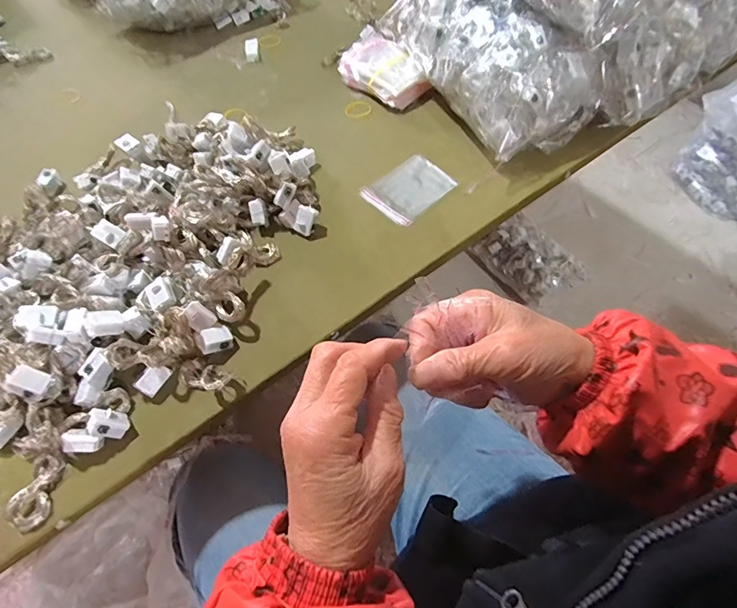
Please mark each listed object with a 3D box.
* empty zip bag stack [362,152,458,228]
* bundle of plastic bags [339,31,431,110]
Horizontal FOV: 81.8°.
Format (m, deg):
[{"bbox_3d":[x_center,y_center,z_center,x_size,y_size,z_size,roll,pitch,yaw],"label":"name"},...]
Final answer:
[{"bbox_3d":[0.048,-0.129,0.473,0.092,0.006,0.074,-38,63,-18],"label":"empty zip bag stack"},{"bbox_3d":[0.022,-0.308,0.567,0.075,0.040,0.125,-39,63,-18],"label":"bundle of plastic bags"}]

